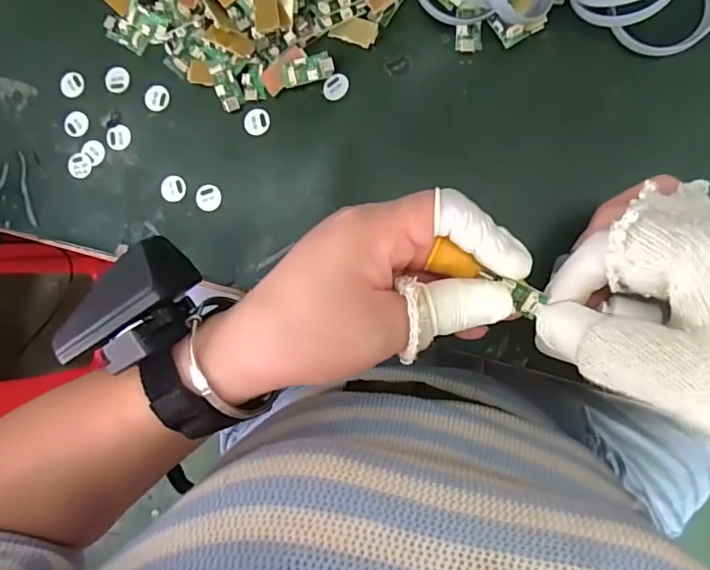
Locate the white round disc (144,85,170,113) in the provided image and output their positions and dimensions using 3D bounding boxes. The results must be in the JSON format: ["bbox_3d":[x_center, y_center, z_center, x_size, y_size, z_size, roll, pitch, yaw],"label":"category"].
[{"bbox_3d":[-0.134,-0.127,0.344,0.016,0.004,0.018,36,93,9],"label":"white round disc"}]

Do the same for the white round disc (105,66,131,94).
[{"bbox_3d":[-0.164,-0.141,0.351,0.016,0.004,0.018,36,93,9],"label":"white round disc"}]

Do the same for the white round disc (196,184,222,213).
[{"bbox_3d":[-0.096,-0.057,0.333,0.017,0.004,0.017,0,87,8],"label":"white round disc"}]

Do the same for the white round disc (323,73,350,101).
[{"bbox_3d":[-0.012,-0.124,0.319,0.017,0.004,0.014,-33,83,6],"label":"white round disc"}]

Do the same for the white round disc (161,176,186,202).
[{"bbox_3d":[-0.120,-0.064,0.336,0.016,0.004,0.017,0,87,8],"label":"white round disc"}]

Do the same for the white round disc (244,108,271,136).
[{"bbox_3d":[-0.064,-0.107,0.330,0.016,0.004,0.018,29,91,9],"label":"white round disc"}]

